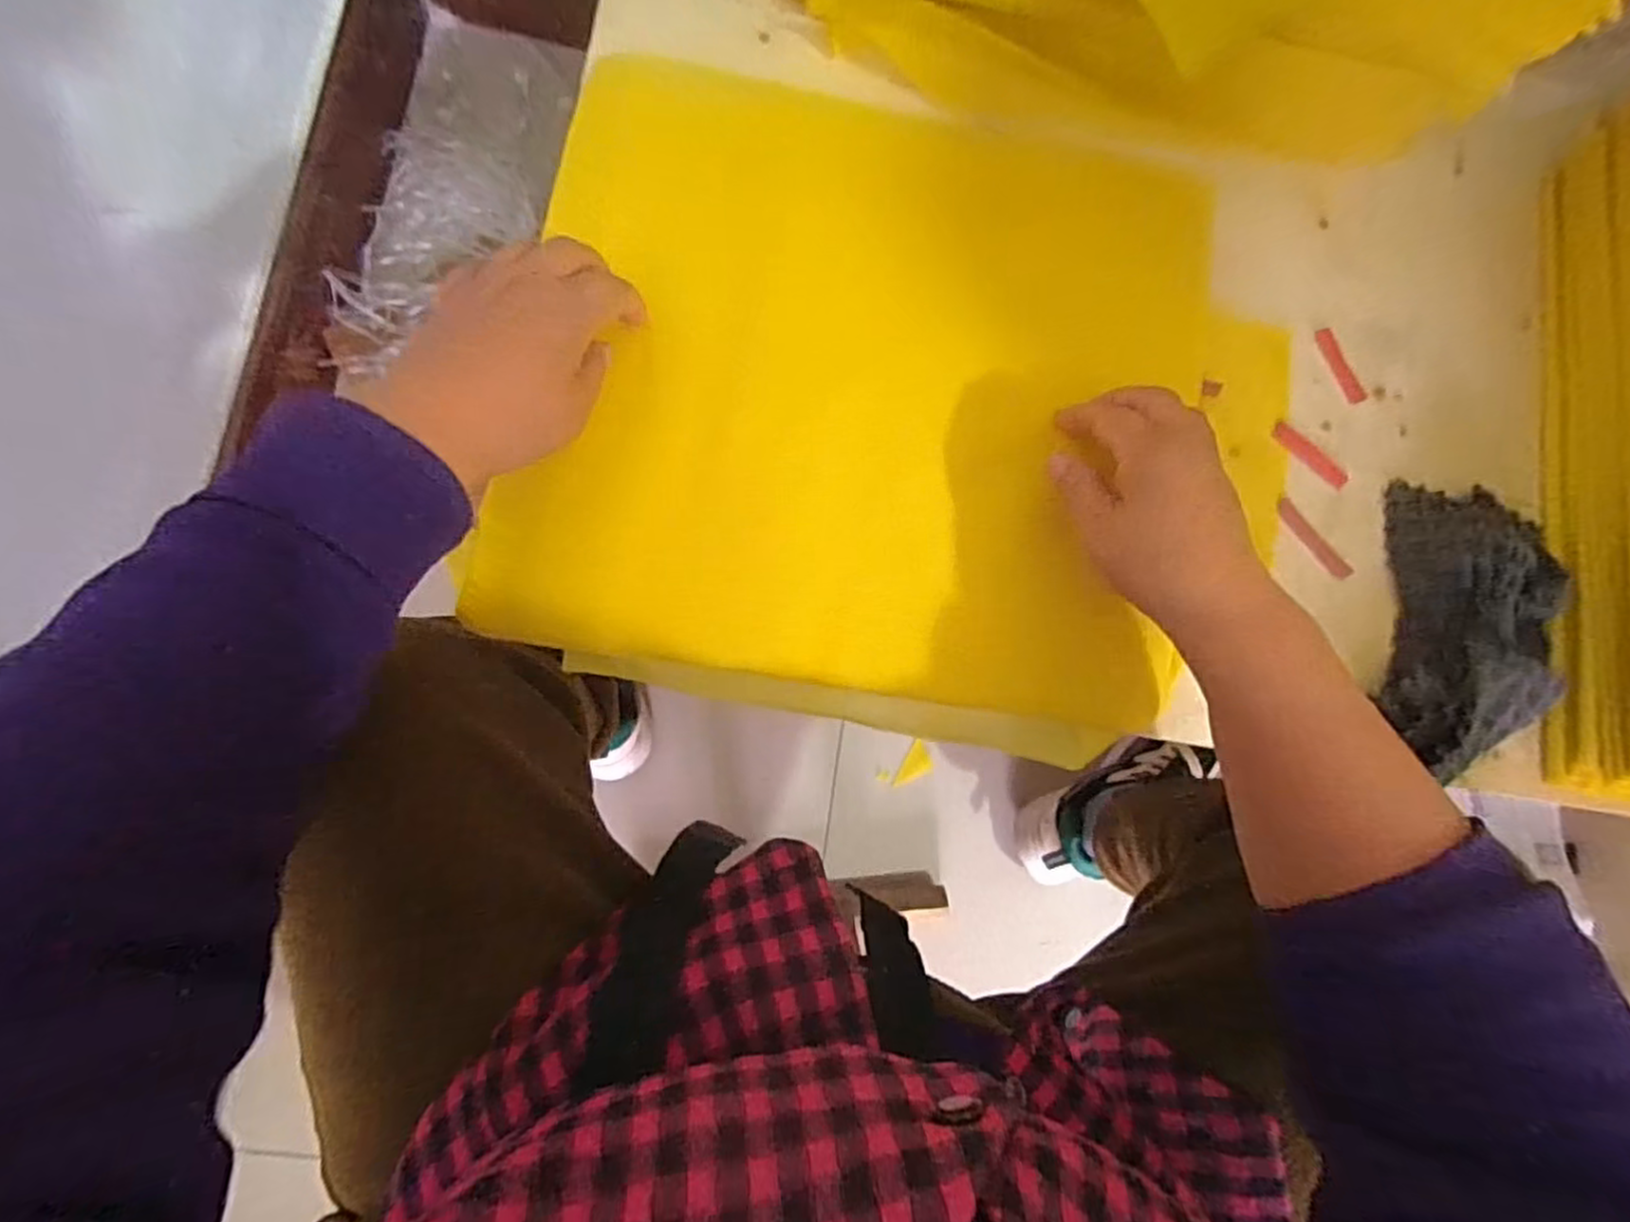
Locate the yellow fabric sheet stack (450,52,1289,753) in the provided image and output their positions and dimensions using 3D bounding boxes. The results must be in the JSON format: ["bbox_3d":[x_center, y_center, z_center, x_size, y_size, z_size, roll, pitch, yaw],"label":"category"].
[{"bbox_3d":[0.052,-0.105,0.380,0.393,0.025,0.328,11,86,-6],"label":"yellow fabric sheet stack"}]

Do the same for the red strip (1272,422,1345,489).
[{"bbox_3d":[0.280,-0.088,0.406,0.049,0.006,0.012,44,84,-3],"label":"red strip"}]

